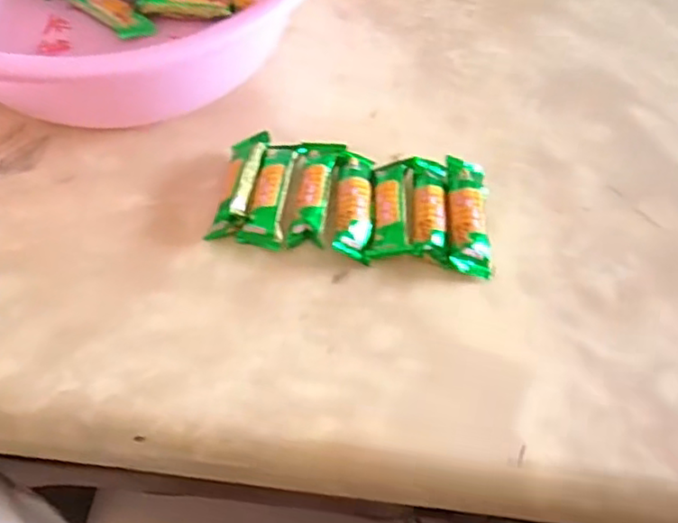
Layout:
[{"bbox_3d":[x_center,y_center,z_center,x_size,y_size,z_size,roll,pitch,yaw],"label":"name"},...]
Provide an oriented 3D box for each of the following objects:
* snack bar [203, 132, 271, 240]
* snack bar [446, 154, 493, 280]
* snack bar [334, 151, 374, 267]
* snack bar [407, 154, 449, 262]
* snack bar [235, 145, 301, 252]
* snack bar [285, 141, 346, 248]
[{"bbox_3d":[-0.071,-0.055,0.452,0.025,0.016,0.087,10,57,4],"label":"snack bar"},{"bbox_3d":[0.091,-0.034,0.447,0.030,0.019,0.098,5,57,0],"label":"snack bar"},{"bbox_3d":[0.011,-0.040,0.449,0.026,0.019,0.087,4,57,-1],"label":"snack bar"},{"bbox_3d":[0.063,-0.038,0.452,0.027,0.017,0.085,3,57,-1],"label":"snack bar"},{"bbox_3d":[-0.047,-0.049,0.450,0.028,0.019,0.084,10,57,3],"label":"snack bar"},{"bbox_3d":[-0.017,-0.050,0.453,0.030,0.019,0.087,6,57,1],"label":"snack bar"}]

